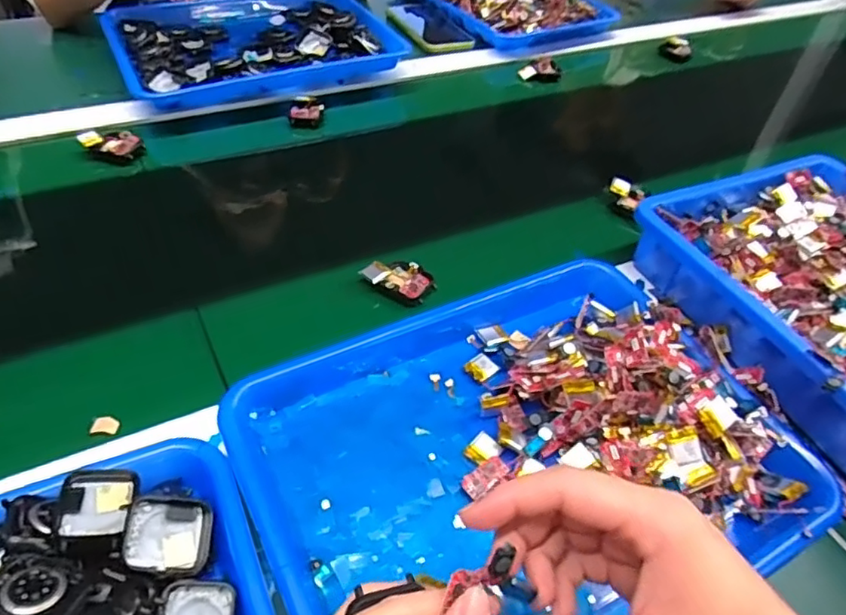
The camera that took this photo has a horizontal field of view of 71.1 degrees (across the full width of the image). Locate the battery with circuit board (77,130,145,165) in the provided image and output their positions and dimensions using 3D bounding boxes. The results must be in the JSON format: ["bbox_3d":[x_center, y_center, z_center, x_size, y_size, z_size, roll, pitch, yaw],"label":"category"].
[{"bbox_3d":[-0.314,-0.164,0.599,0.054,0.019,0.034,18,48,9],"label":"battery with circuit board"}]

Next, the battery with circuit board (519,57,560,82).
[{"bbox_3d":[0.162,-0.328,0.820,0.057,0.029,0.019,-5,48,-12],"label":"battery with circuit board"}]

